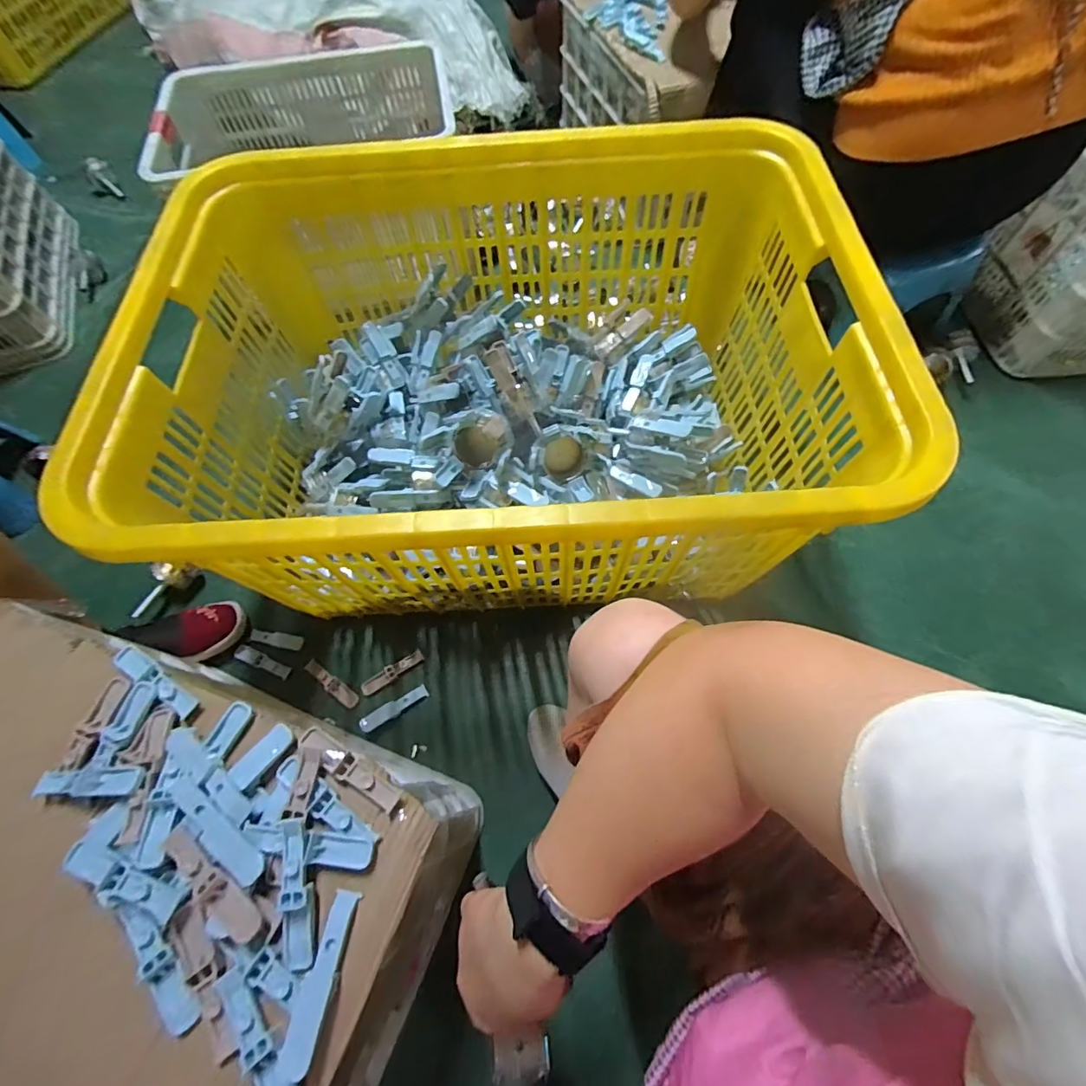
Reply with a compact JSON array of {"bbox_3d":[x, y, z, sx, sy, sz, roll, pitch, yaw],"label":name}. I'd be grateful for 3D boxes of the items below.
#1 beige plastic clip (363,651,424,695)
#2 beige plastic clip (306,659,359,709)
[{"bbox_3d":[-0.229,0.195,0.759,0.099,0.009,0.021,-32,68,-12],"label":"beige plastic clip"},{"bbox_3d":[-0.320,0.213,0.754,0.101,0.009,0.023,33,70,15],"label":"beige plastic clip"}]

